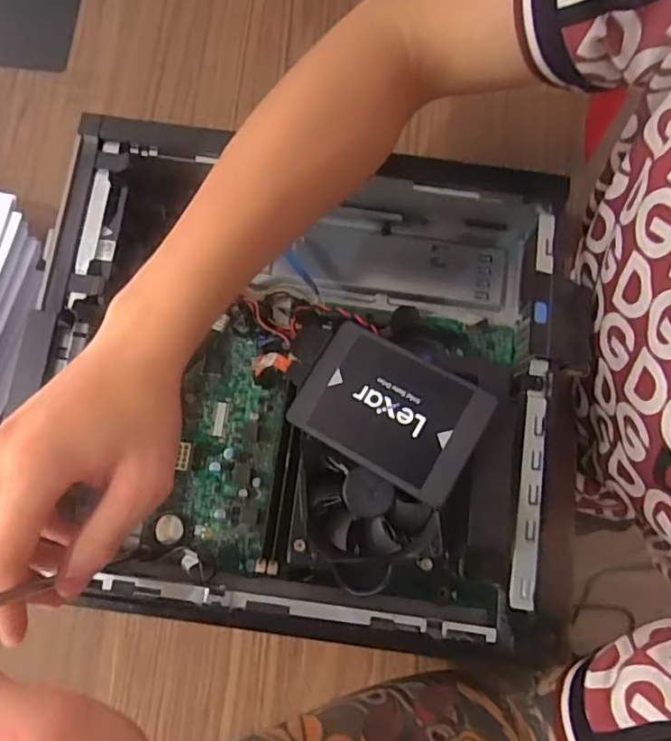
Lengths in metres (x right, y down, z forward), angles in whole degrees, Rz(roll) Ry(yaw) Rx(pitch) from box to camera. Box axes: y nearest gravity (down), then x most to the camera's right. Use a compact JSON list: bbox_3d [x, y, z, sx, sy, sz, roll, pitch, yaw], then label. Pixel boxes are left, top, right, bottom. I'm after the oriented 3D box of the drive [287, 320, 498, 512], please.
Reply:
[{"bbox_3d":[0.031,0.021,0.321,0.099,0.004,0.071,28,80,15],"label":"drive"}]

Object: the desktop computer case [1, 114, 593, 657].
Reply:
[{"bbox_3d":[-0.021,0.002,0.375,0.319,0.115,0.286,7,80,1],"label":"desktop computer case"}]

